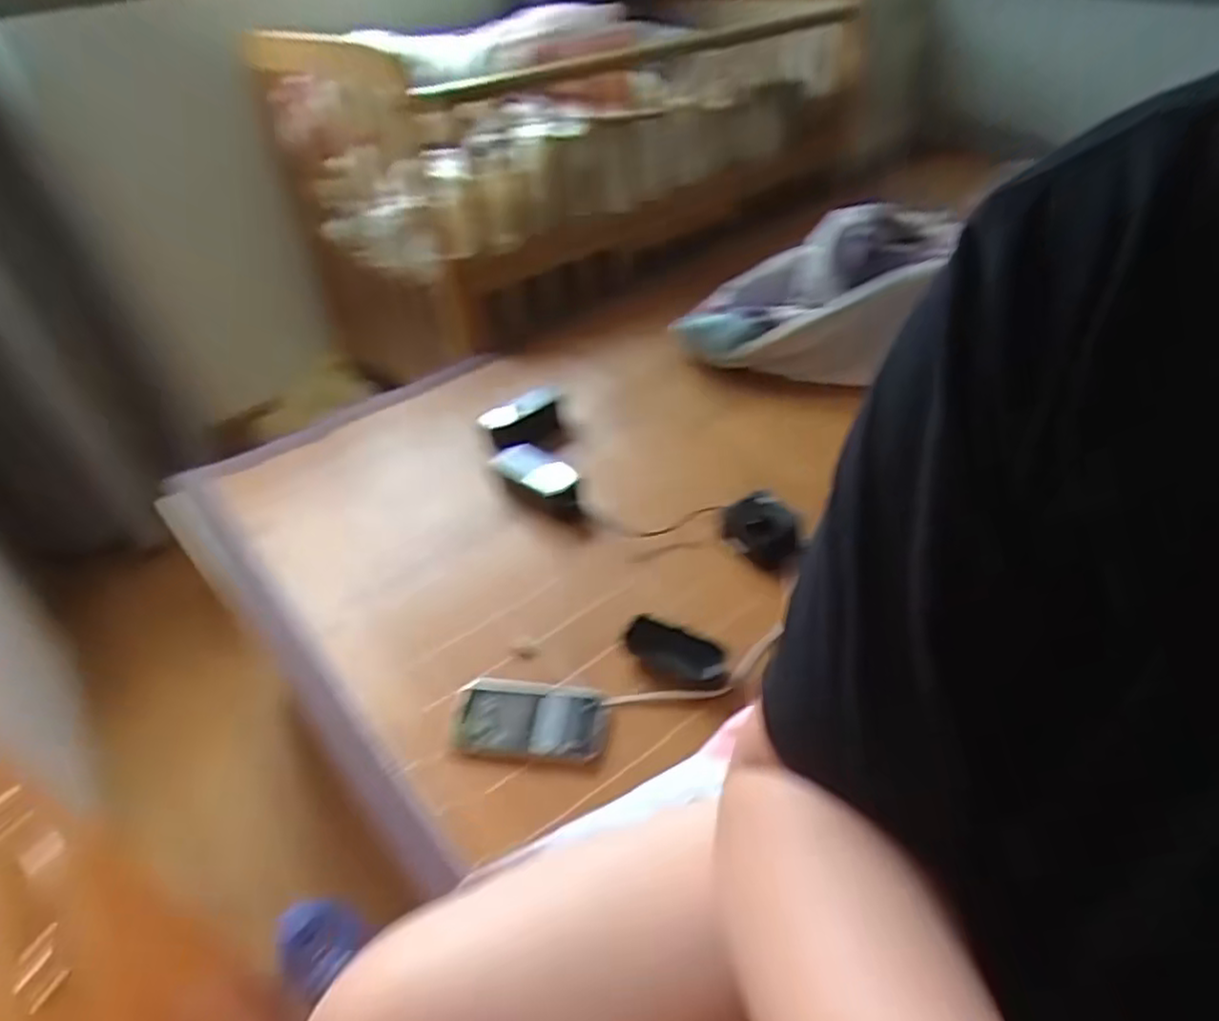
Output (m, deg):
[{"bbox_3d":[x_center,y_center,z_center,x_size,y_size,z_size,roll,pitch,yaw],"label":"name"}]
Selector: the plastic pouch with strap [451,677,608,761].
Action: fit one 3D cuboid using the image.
[{"bbox_3d":[-0.081,0.205,0.724,0.152,0.013,0.081,-1,40,8],"label":"plastic pouch with strap"}]

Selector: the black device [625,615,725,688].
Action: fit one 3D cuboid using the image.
[{"bbox_3d":[0.070,0.147,0.767,0.111,0.019,0.055,14,44,25],"label":"black device"}]

